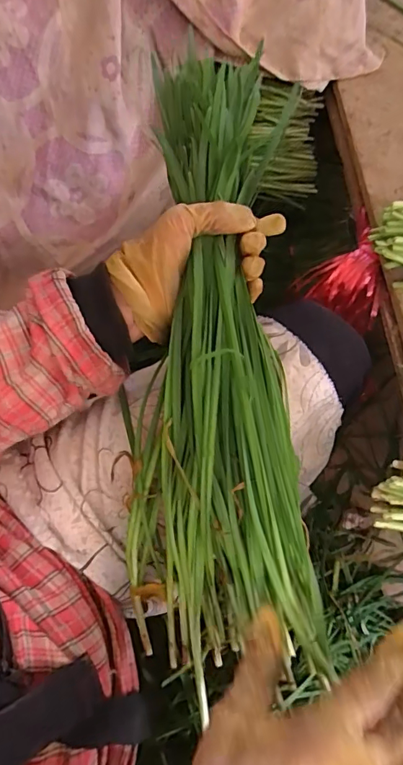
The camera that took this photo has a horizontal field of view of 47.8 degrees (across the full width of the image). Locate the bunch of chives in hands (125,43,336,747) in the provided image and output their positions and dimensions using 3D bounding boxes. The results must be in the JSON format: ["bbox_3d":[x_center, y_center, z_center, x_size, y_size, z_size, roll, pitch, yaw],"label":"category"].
[{"bbox_3d":[0.008,-0.024,0.327,0.123,0.090,0.455,-1,84,0],"label":"bunch of chives in hands"}]

